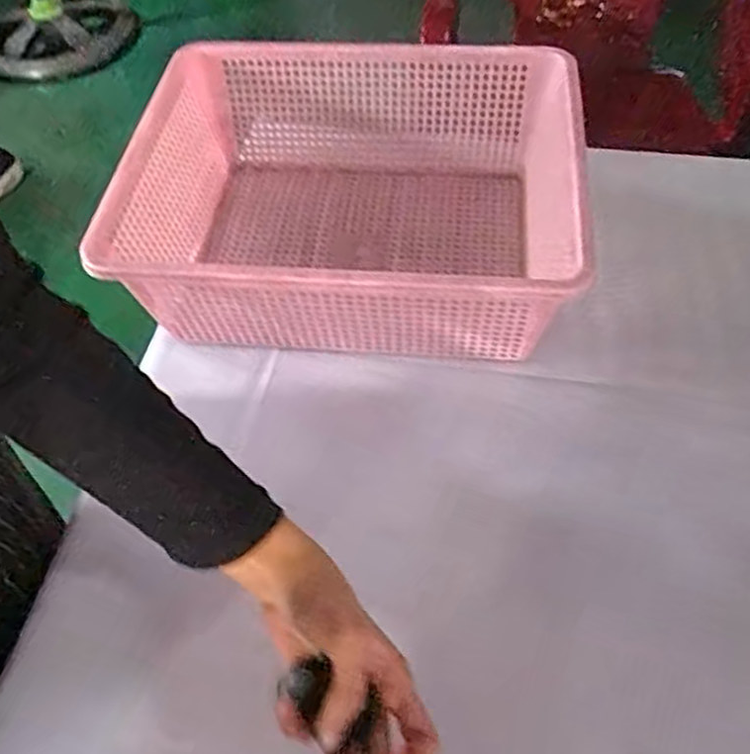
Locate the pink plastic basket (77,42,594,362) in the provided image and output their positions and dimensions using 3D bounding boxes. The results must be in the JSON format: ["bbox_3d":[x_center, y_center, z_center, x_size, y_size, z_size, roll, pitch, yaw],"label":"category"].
[{"bbox_3d":[-0.015,-0.152,0.622,0.382,0.129,0.305,3,55,5],"label":"pink plastic basket"}]

